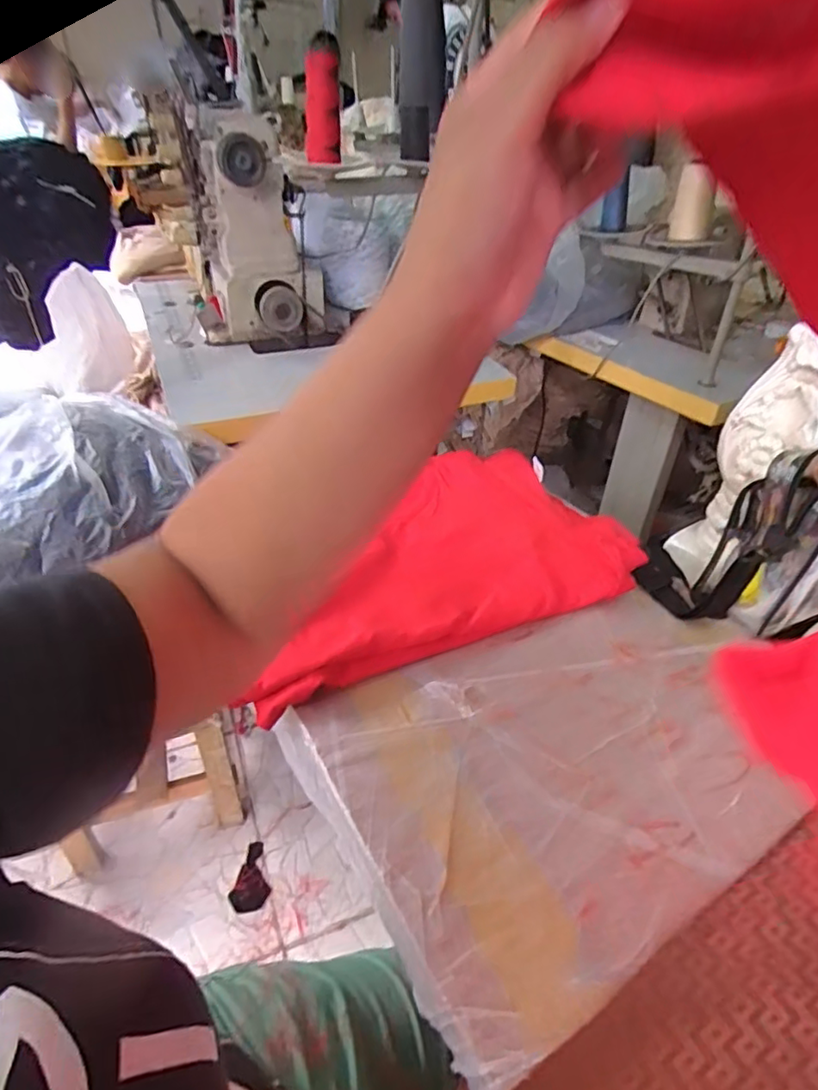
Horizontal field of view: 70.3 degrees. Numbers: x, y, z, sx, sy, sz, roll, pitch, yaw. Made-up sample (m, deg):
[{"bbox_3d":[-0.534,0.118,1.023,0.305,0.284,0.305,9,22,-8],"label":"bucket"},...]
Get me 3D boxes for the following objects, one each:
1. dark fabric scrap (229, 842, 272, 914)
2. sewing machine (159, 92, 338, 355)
[{"bbox_3d":[-0.287,0.592,1.035,0.066,0.008,0.110,-11,40,-19],"label":"dark fabric scrap"},{"bbox_3d":[-0.258,-0.515,0.962,0.197,0.322,0.218,-5,39,-13],"label":"sewing machine"}]

